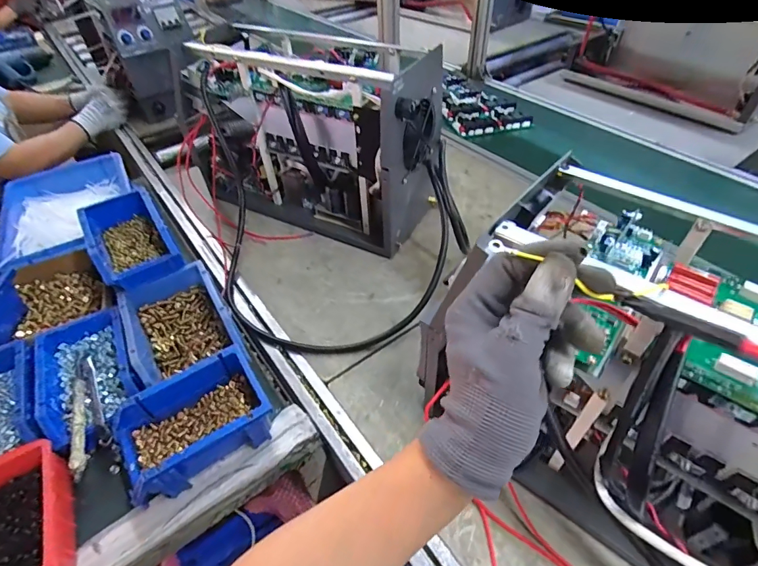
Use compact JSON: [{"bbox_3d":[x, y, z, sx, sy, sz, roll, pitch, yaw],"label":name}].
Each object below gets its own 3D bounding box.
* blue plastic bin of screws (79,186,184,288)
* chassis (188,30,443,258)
[{"bbox_3d":[-0.371,-0.073,0.618,0.096,0.058,0.164,-28,51,-22],"label":"blue plastic bin of screws"},{"bbox_3d":[-0.127,-0.266,0.775,0.458,0.294,0.182,19,50,20],"label":"chassis"}]

